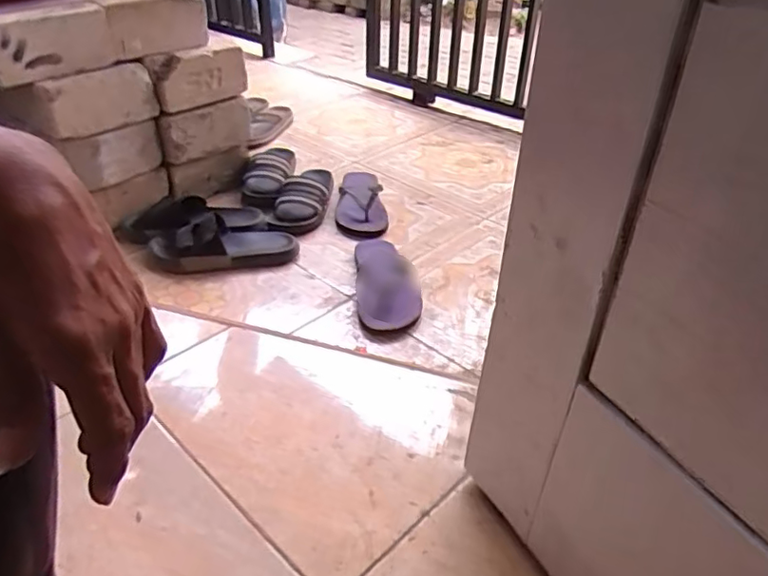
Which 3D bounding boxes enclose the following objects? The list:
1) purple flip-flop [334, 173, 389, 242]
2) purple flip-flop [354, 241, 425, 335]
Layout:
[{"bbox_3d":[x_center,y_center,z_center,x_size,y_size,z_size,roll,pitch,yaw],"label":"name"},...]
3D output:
[{"bbox_3d":[-0.049,-0.197,1.323,0.109,0.040,0.306,0,36,-1],"label":"purple flip-flop"},{"bbox_3d":[0.004,-0.016,1.069,0.108,0.036,0.278,-1,36,-3],"label":"purple flip-flop"}]

